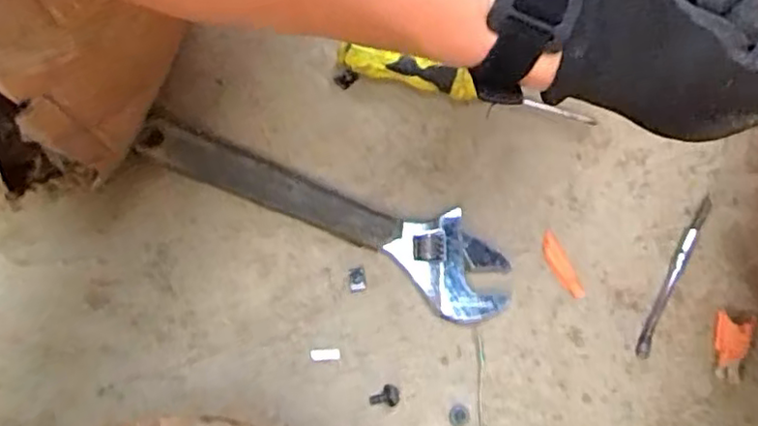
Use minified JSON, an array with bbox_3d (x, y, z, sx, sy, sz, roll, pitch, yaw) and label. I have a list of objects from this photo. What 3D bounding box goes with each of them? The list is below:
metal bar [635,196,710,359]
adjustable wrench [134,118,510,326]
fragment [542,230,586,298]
[{"bbox_3d":[0.214,0.044,0.474,0.011,0.006,0.133,28,73,7],"label":"metal bar"},{"bbox_3d":[-0.041,-0.007,0.477,0.286,0.019,0.061,28,73,8],"label":"adjustable wrench"},{"bbox_3d":[0.131,0.038,0.472,0.015,0.007,0.052,-21,73,-8],"label":"fragment"}]

